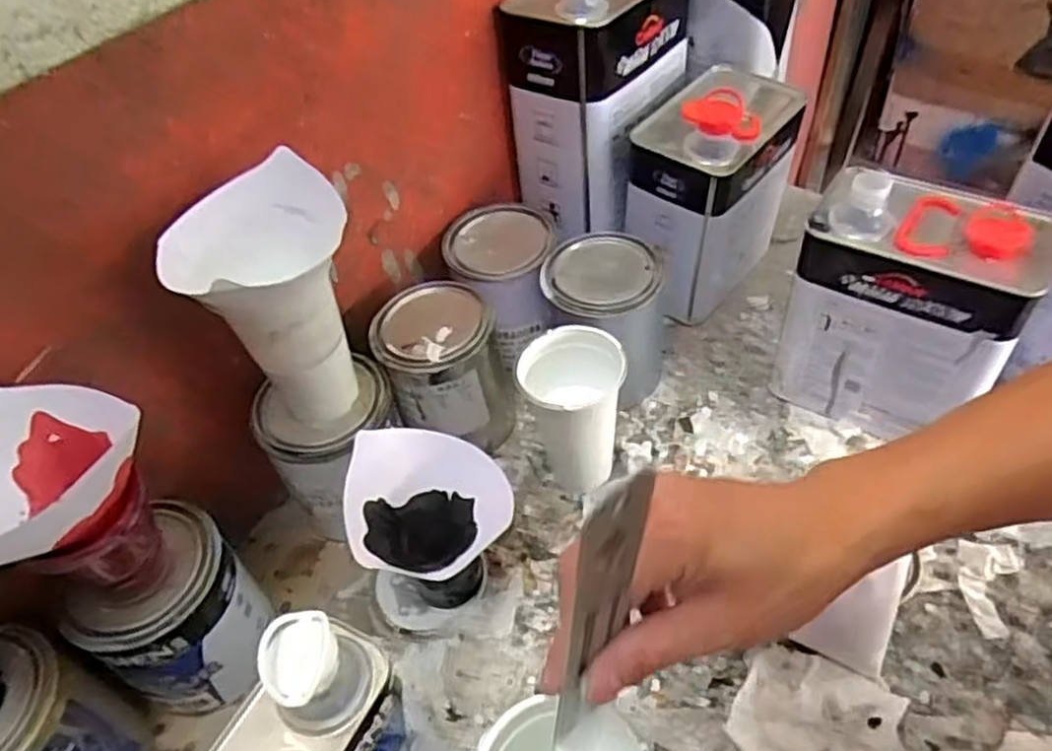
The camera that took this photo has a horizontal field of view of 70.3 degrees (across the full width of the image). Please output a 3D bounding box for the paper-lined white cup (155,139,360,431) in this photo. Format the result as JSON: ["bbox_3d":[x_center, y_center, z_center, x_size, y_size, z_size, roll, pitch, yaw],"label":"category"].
[{"bbox_3d":[-0.166,-0.042,0.521,0.113,0.169,0.088,-26,51,-16],"label":"paper-lined white cup"}]

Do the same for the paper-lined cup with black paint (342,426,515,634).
[{"bbox_3d":[-0.069,0.120,0.571,0.119,0.128,0.109,-3,48,3],"label":"paper-lined cup with black paint"}]

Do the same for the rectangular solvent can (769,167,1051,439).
[{"bbox_3d":[0.315,-0.056,0.625,0.166,0.208,0.112,23,55,24],"label":"rectangular solvent can"}]

